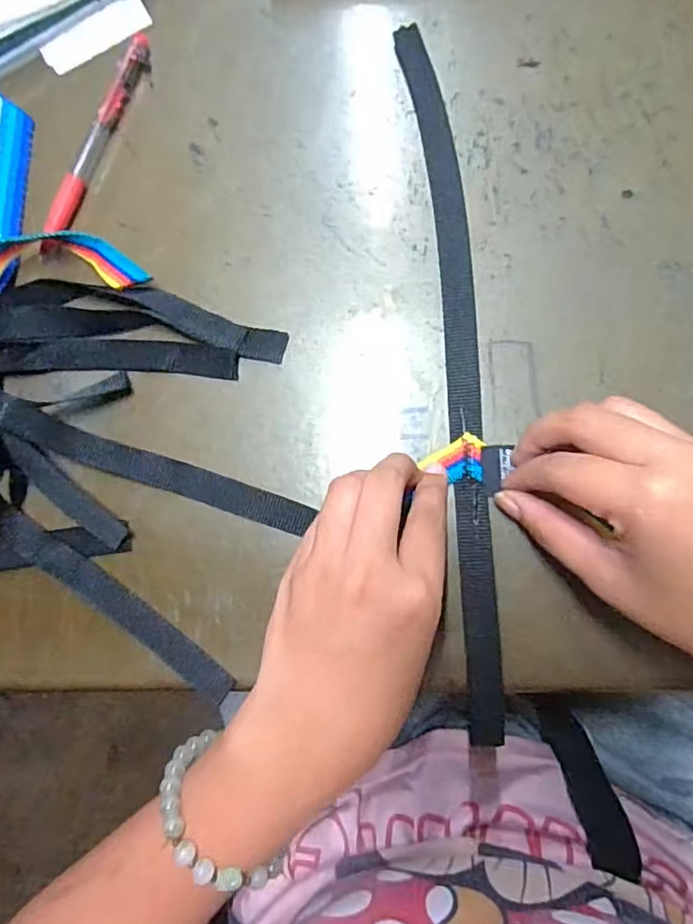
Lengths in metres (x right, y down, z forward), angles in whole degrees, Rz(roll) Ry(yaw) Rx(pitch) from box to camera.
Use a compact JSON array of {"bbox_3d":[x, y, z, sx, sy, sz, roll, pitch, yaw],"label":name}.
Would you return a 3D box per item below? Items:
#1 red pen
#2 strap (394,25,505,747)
[{"bbox_3d":[-0.139,-0.176,0.317,0.010,0.011,0.131,22,88,7],"label":"red pen"},{"bbox_3d":[0.056,-0.048,0.289,0.025,0.004,0.362,-4,84,5],"label":"strap"}]

